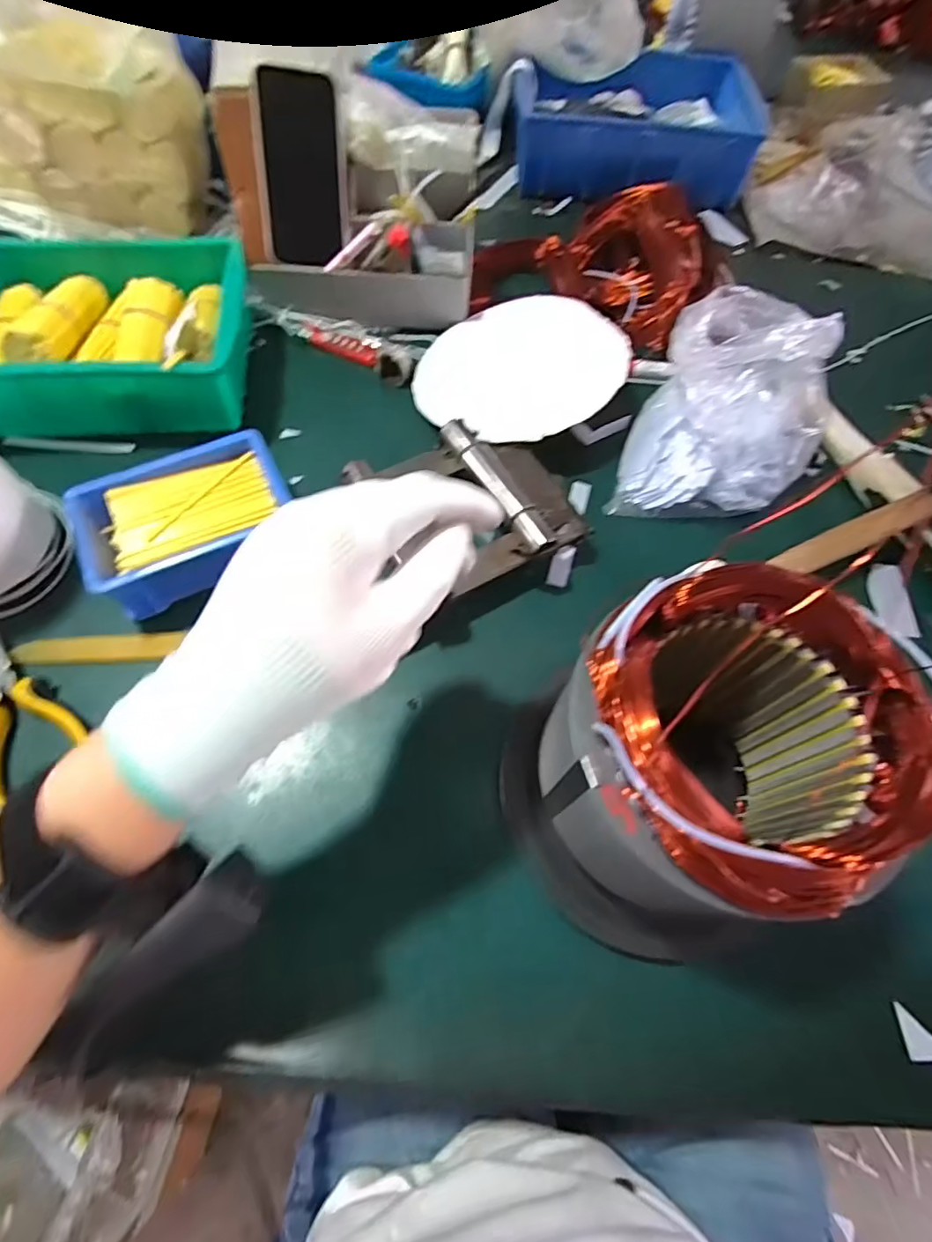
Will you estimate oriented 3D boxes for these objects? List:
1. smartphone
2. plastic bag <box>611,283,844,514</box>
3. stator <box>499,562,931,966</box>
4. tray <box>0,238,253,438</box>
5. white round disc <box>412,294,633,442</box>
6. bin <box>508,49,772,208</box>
[{"bbox_3d":[-0.146,-0.405,0.504,0.071,0.139,0.009,-6,28,-15],"label":"smartphone"},{"bbox_3d":[0.236,-0.192,0.473,0.151,0.120,0.226,20,65,6],"label":"plastic bag"},{"bbox_3d":[0.117,0.078,0.301,0.169,0.185,0.148,34,67,12],"label":"stator"},{"bbox_3d":[-0.320,-0.261,0.498,0.243,0.065,0.191,-1,64,-5],"label":"tray"},{"bbox_3d":[0.049,-0.236,0.518,0.191,0.006,0.184,-4,59,8],"label":"white round disc"},{"bbox_3d":[0.210,-0.638,0.717,0.300,0.073,0.245,8,64,0],"label":"bin"}]

